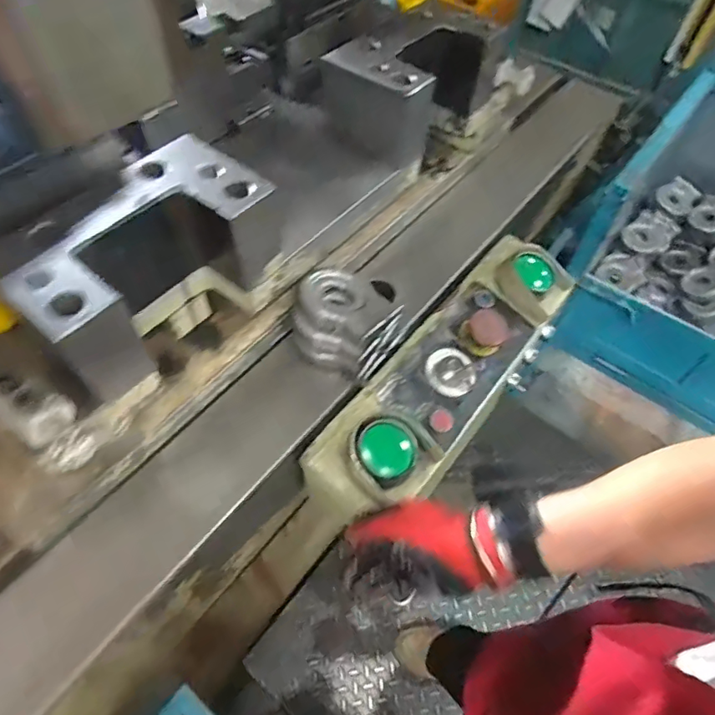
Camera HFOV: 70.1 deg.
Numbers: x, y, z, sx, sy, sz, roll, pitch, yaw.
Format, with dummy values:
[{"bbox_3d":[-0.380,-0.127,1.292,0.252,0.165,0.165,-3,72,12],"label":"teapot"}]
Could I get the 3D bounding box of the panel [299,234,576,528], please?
[{"bbox_3d":[0.133,0.013,0.709,0.136,0.089,0.496,36,62,20],"label":"panel"}]

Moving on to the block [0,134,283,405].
[{"bbox_3d":[-0.195,-0.093,0.490,0.115,0.098,0.236,29,60,17],"label":"block"}]

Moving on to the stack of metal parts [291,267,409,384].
[{"bbox_3d":[-0.014,-0.041,0.655,0.127,0.097,0.111,32,61,18],"label":"stack of metal parts"}]

